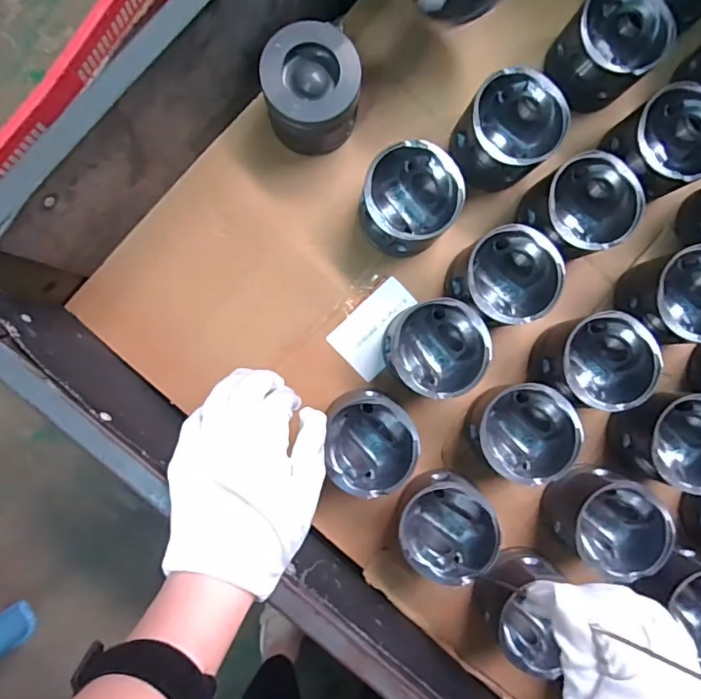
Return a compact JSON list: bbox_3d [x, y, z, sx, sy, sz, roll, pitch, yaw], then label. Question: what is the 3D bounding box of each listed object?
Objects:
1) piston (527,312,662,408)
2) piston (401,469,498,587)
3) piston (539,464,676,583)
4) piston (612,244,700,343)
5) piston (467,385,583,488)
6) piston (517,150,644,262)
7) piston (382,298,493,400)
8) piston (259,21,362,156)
[{"bbox_3d":[0.223,0.010,0.485,0.085,0.072,0.081,0,90,-4],"label":"piston"},{"bbox_3d":[0.085,0.159,0.481,0.083,0.087,0.087,0,90,-4],"label":"piston"},{"bbox_3d":[0.233,0.158,0.487,0.086,0.074,0.082,0,90,-4],"label":"piston"},{"bbox_3d":[0.305,-0.048,0.490,0.083,0.074,0.081,0,90,-4],"label":"piston"},{"bbox_3d":[0.153,0.074,0.483,0.082,0.077,0.081,0,90,-4],"label":"piston"},{"bbox_3d":[0.210,-0.130,0.492,0.084,0.069,0.082,0,90,-4],"label":"piston"},{"bbox_3d":[0.074,0.000,0.484,0.087,0.074,0.083,0,90,-4],"label":"piston"},{"bbox_3d":[-0.034,-0.229,0.477,0.086,0.073,0.089,0,90,-4],"label":"piston"}]

